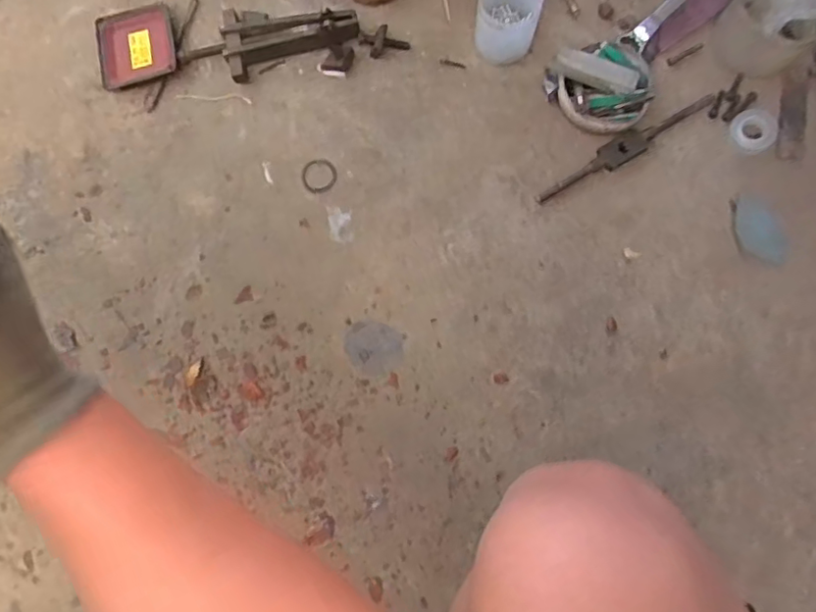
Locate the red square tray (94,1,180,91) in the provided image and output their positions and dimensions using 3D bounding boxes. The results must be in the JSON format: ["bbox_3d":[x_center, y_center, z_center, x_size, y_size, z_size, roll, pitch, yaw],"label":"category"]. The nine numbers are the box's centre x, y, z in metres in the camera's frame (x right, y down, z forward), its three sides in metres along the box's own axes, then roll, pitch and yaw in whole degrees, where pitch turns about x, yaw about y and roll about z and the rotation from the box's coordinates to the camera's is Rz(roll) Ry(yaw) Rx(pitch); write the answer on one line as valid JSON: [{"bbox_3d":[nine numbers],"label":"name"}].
[{"bbox_3d":[-0.422,-0.404,0.900,0.119,0.021,0.121,-11,79,-2],"label":"red square tray"}]

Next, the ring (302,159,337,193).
[{"bbox_3d":[-0.134,-0.198,0.882,0.052,0.005,0.053,0,79,0],"label":"ring"}]

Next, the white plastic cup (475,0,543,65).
[{"bbox_3d":[0.150,-0.440,0.882,0.090,0.109,0.088,0,79,0],"label":"white plastic cup"}]

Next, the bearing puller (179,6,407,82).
[{"bbox_3d":[-0.175,-0.399,0.886,0.339,0.057,0.112,4,79,1],"label":"bearing puller"}]

